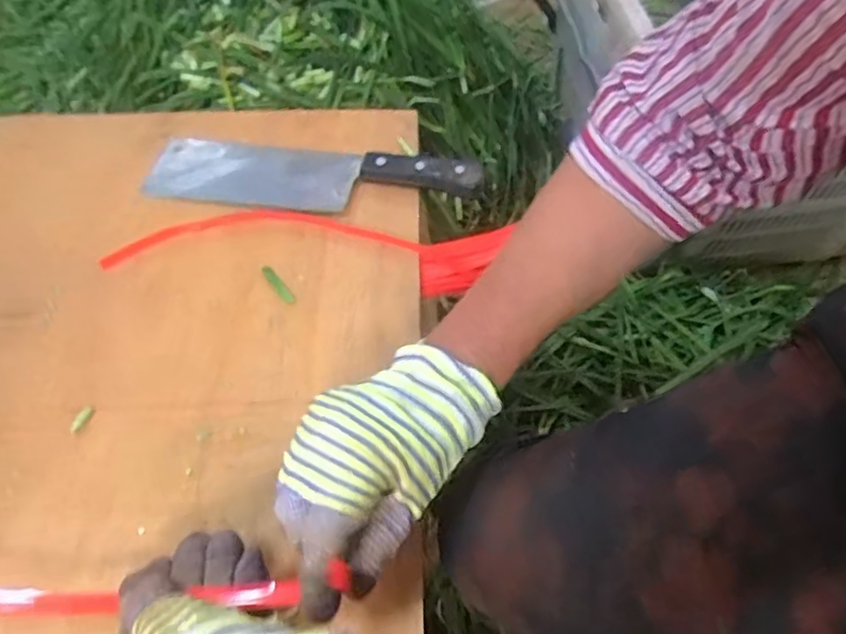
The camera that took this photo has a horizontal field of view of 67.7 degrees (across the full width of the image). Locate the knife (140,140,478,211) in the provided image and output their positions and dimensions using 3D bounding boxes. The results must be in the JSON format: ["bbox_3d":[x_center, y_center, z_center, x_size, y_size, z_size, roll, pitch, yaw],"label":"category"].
[{"bbox_3d":[-0.093,-0.119,0.520,0.273,0.018,0.069,2,58,5],"label":"knife"}]

